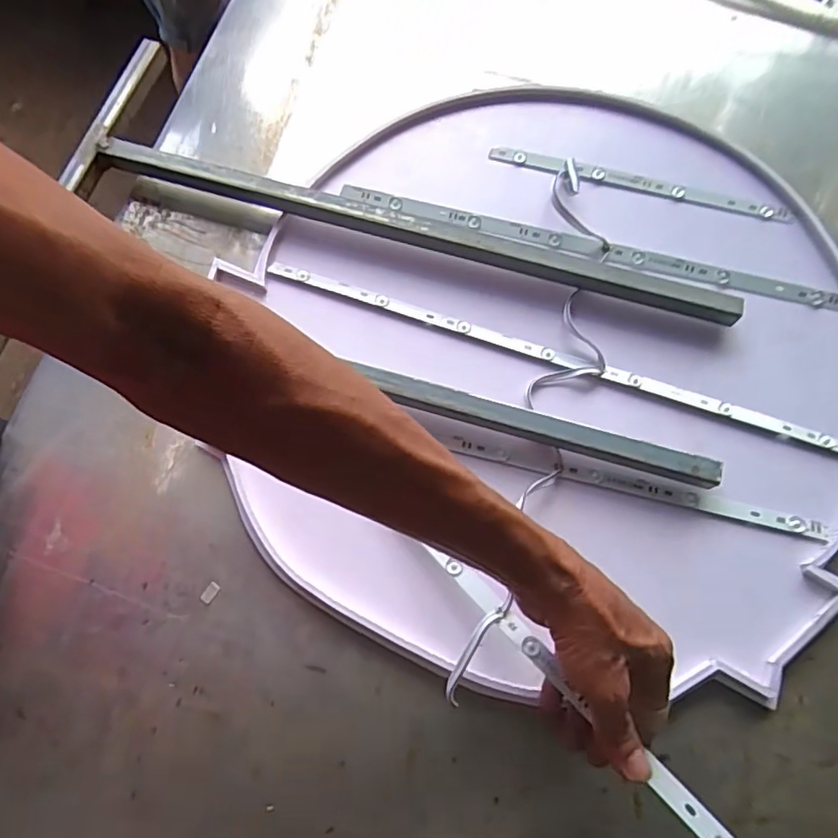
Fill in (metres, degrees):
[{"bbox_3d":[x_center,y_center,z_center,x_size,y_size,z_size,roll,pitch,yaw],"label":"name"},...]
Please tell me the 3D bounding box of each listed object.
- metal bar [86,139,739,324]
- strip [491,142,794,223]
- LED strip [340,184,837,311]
[{"bbox_3d":[-0.016,-0.173,0.524,0.593,0.031,0.020,16,74,6],"label":"metal bar"},{"bbox_3d":[0.210,-0.225,0.555,0.286,0.014,0.015,15,74,5],"label":"strip"},{"bbox_3d":[0.153,-0.160,0.535,0.462,0.010,0.017,14,74,5],"label":"LED strip"}]

